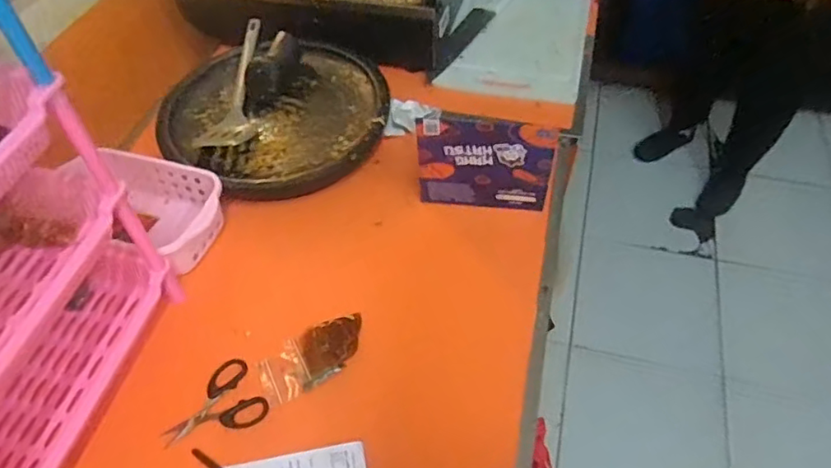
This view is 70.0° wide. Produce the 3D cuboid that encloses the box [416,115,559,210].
[{"bbox_3d":[0.088,-0.087,0.768,0.171,0.149,0.019,7,52,8],"label":"box"}]

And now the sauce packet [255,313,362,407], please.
[{"bbox_3d":[-0.119,0.143,0.698,0.130,0.009,0.073,-23,54,-16],"label":"sauce packet"}]

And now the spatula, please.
[{"bbox_3d":[-0.292,-0.253,0.970,0.103,0.024,0.231,3,75,5],"label":"spatula"}]

